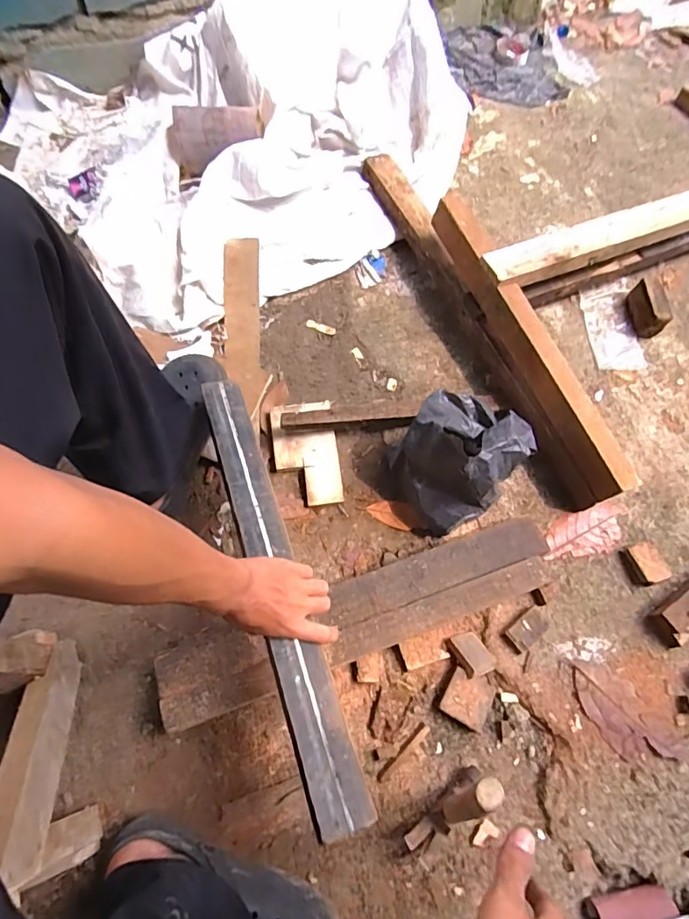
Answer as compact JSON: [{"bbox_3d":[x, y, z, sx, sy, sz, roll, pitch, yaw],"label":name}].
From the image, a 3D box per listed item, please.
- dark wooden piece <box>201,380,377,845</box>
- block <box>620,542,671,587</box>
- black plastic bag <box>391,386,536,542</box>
[{"bbox_3d":[-0.087,0.117,0.578,0.055,0.020,0.546,-17,61,-10],"label":"dark wooden piece"},{"bbox_3d":[0.451,0.156,0.742,0.044,0.029,0.060,-12,68,-8],"label":"block"},{"bbox_3d":[0.174,-0.008,0.728,0.187,0.168,0.170,-21,69,-12],"label":"black plastic bag"}]

